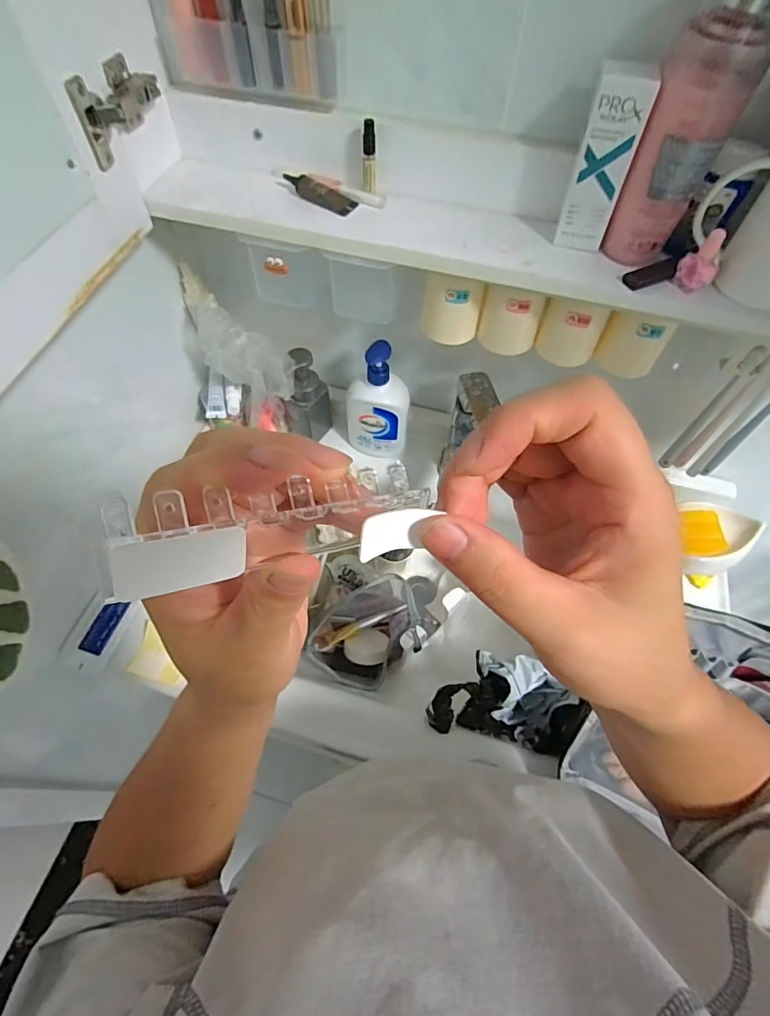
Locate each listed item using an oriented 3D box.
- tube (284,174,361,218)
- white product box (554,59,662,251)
[{"bbox_3d":[-0.066,-0.318,0.482,0.077,0.017,0.027,30,62,15],"label":"tube"},{"bbox_3d":[0.183,-0.289,0.406,0.047,0.129,0.031,16,60,8],"label":"white product box"}]

